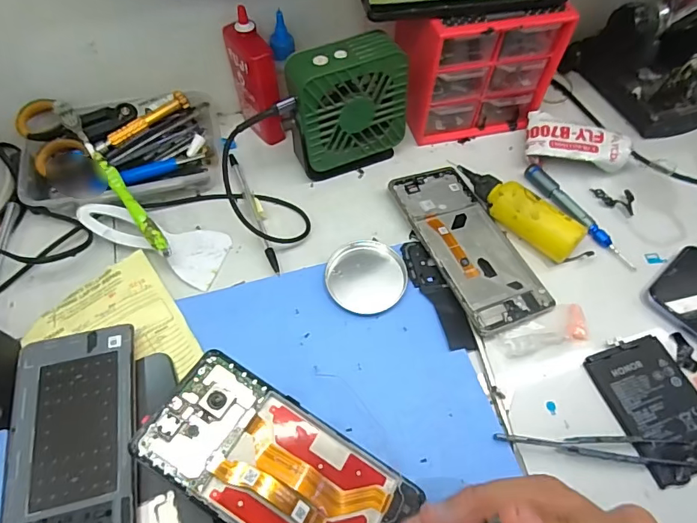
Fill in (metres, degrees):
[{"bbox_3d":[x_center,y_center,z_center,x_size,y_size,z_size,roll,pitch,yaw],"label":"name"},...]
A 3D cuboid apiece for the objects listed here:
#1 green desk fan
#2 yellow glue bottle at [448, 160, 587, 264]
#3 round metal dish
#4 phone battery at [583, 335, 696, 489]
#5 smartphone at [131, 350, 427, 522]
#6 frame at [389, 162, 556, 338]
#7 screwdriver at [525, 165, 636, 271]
[{"bbox_3d":[-0.003,-0.132,0.405,0.104,0.114,0.041,-19,61,-14],"label":"green desk fan"},{"bbox_3d":[0.142,-0.046,0.402,0.121,0.033,0.030,41,65,20],"label":"yellow glue bottle"},{"bbox_3d":[0.015,0.012,0.372,0.063,0.008,0.063,1,58,-2],"label":"round metal dish"},{"bbox_3d":[0.223,0.102,0.329,0.068,0.007,0.091,-14,60,-11],"label":"phone battery"},{"bbox_3d":[-0.037,0.121,0.267,0.158,0.008,0.074,33,51,4],"label":"smartphone"},{"bbox_3d":[0.103,-0.019,0.395,0.077,0.010,0.161,-19,61,-14],"label":"frame"},{"bbox_3d":[0.208,-0.043,0.415,0.017,0.012,0.126,-30,64,-19],"label":"screwdriver"}]

